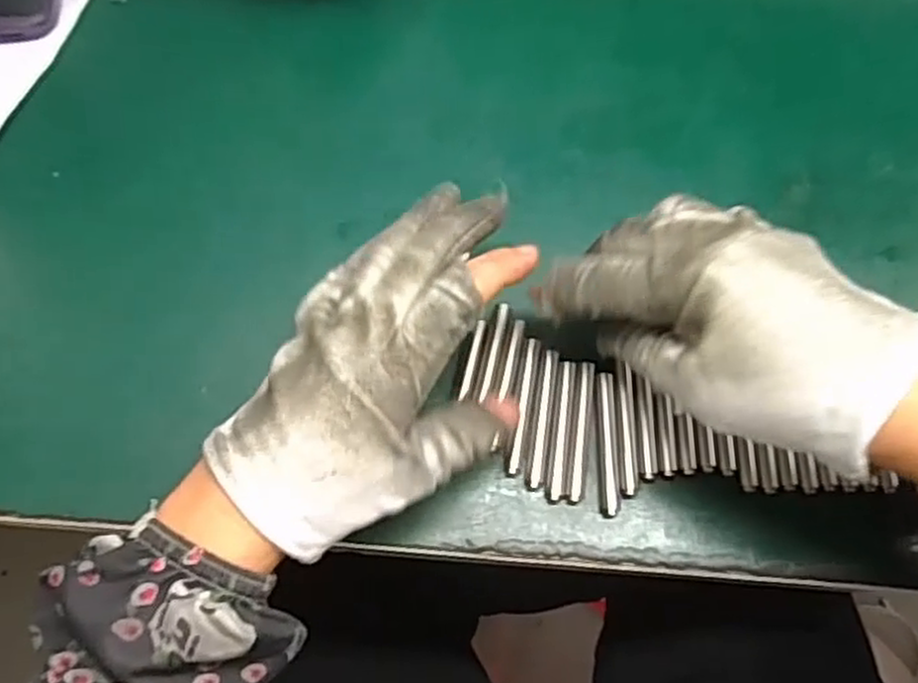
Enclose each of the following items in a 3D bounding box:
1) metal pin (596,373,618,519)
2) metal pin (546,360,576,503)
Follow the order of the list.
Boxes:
[{"bbox_3d":[0.061,0.041,0.311,0.007,0.004,0.058,1,69,1],"label":"metal pin"},{"bbox_3d":[0.043,0.036,0.313,0.007,0.004,0.058,8,69,4],"label":"metal pin"}]

